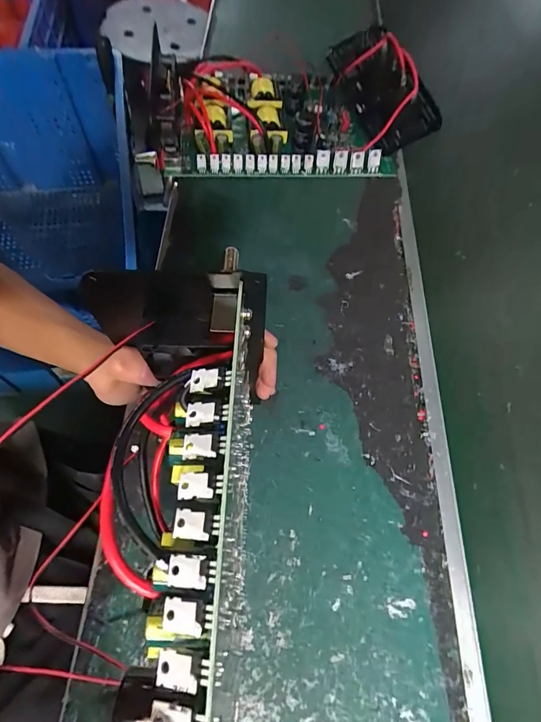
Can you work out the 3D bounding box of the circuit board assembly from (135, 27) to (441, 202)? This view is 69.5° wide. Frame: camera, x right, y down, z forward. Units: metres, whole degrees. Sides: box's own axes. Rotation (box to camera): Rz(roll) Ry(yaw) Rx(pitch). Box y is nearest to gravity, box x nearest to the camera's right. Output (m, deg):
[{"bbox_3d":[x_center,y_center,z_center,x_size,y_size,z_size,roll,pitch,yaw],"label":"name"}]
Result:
[{"bbox_3d":[0.019,-0.311,0.468,0.361,0.087,0.169,-7,65,-9],"label":"circuit board assembly"}]

